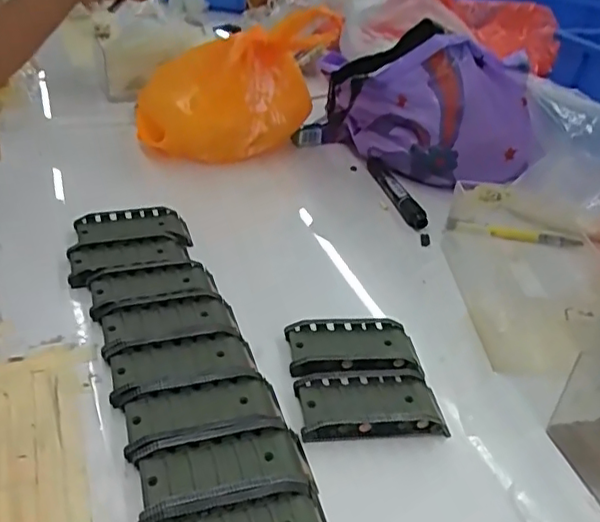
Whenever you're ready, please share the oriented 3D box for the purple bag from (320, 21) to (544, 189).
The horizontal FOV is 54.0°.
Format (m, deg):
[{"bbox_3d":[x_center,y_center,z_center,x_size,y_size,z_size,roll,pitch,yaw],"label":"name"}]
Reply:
[{"bbox_3d":[0.146,-0.177,0.663,0.250,0.149,0.100,15,35,10],"label":"purple bag"}]

